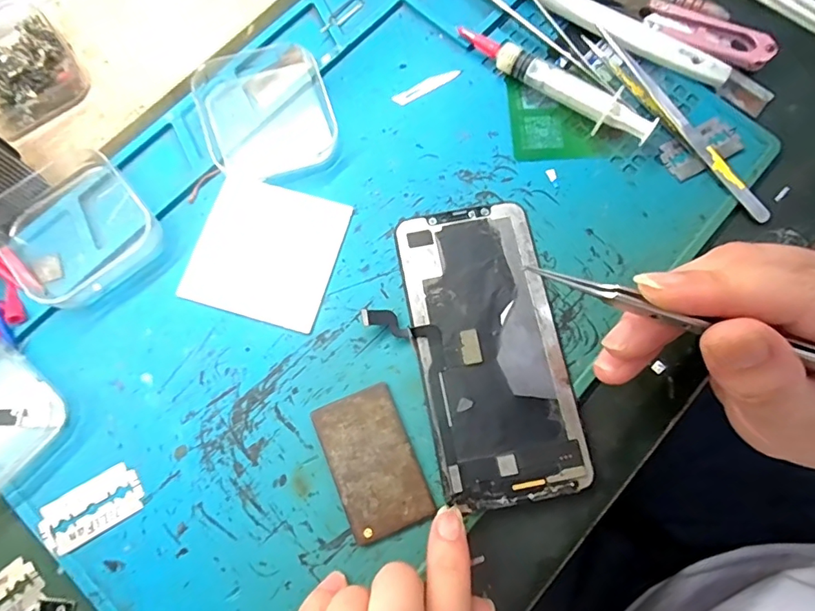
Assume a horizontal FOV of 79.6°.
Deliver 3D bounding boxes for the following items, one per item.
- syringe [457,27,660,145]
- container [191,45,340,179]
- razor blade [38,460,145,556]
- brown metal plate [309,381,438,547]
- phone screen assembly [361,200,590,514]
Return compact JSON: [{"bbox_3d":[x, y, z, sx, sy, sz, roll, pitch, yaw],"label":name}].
[{"bbox_3d":[0.076,-0.117,0.256,0.110,0.015,0.018,36,79,8],"label":"syringe"},{"bbox_3d":[-0.072,-0.100,0.251,0.064,0.017,0.067,-19,77,-5],"label":"container"},{"bbox_3d":[-0.137,0.088,0.212,0.042,0.004,0.023,-31,79,-7],"label":"razor blade"},{"bbox_3d":[-0.015,0.069,0.217,0.037,0.004,0.061,-23,78,-6],"label":"brown metal plate"},{"bbox_3d":[0.032,0.019,0.227,0.076,0.004,0.139,-11,76,-3],"label":"phone screen assembly"}]

